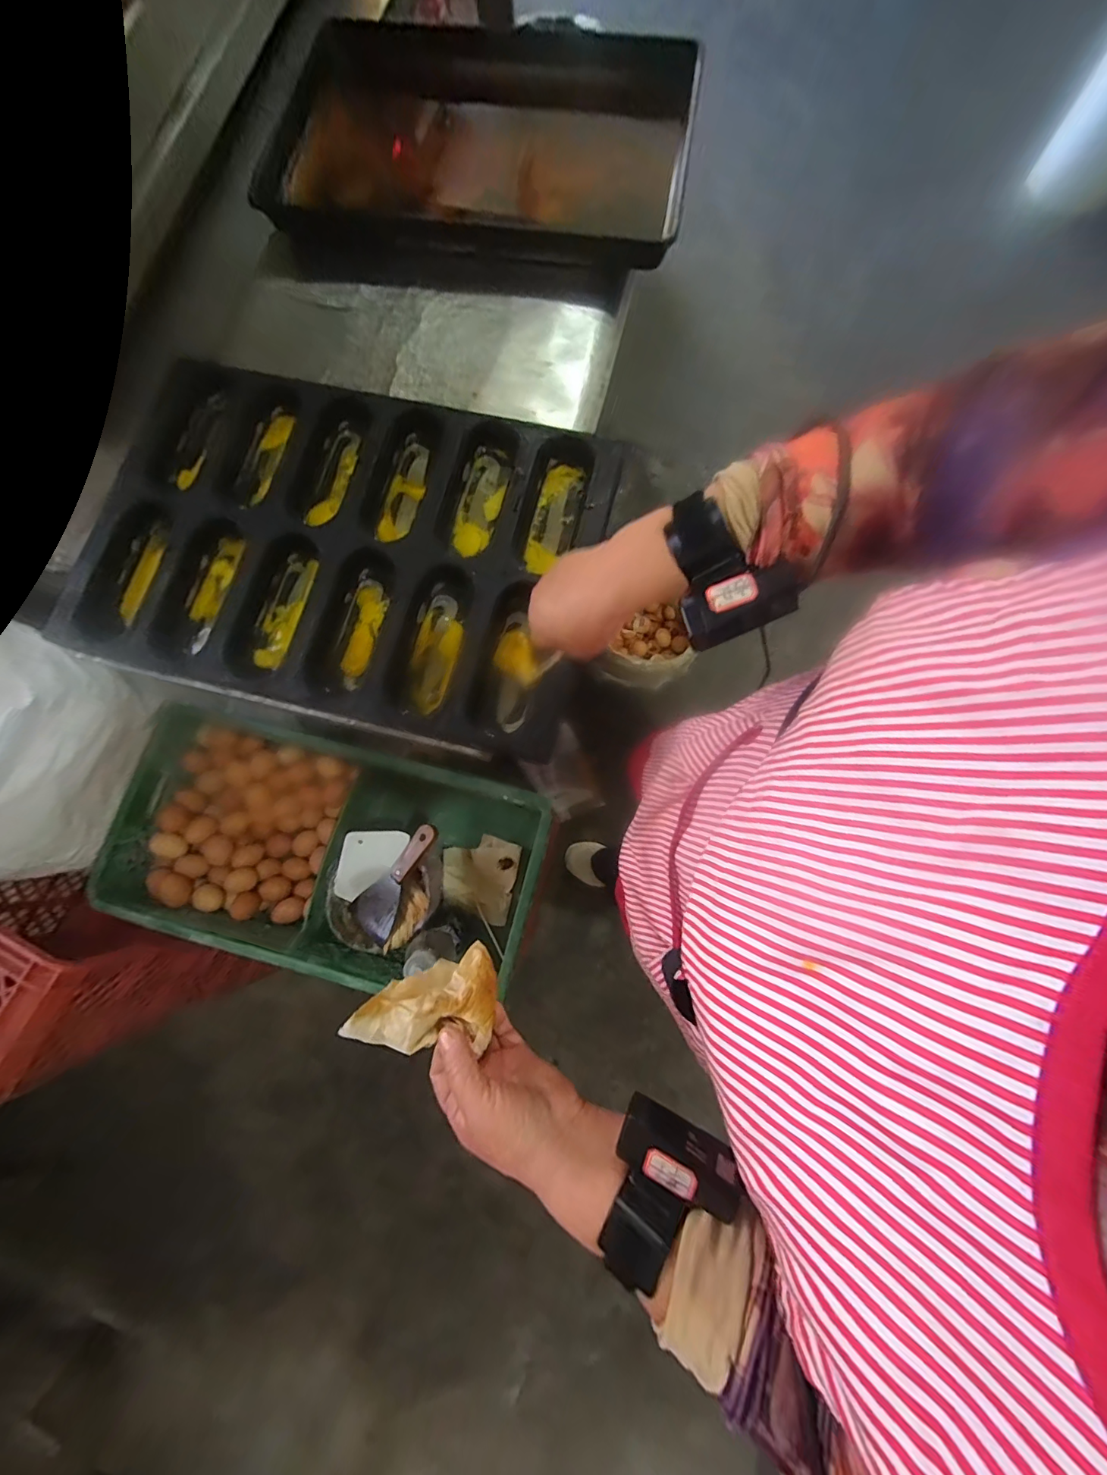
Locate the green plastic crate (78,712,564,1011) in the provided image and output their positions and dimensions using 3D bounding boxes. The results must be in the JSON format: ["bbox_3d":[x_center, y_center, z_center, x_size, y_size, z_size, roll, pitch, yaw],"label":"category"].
[{"bbox_3d":[-0.375,0.191,0.809,0.629,0.197,0.321,9,79,3],"label":"green plastic crate"}]

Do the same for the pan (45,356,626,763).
[{"bbox_3d":[-0.247,-0.229,0.582,0.593,0.054,0.408,14,80,4],"label":"pan"}]

